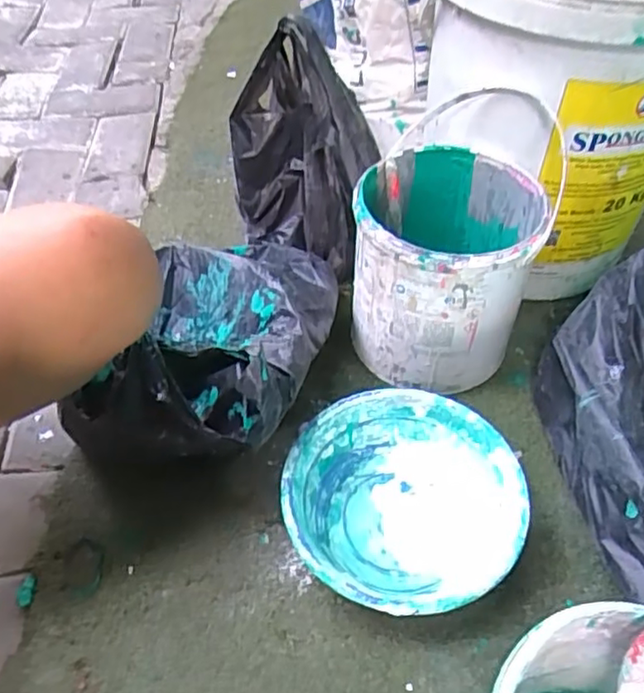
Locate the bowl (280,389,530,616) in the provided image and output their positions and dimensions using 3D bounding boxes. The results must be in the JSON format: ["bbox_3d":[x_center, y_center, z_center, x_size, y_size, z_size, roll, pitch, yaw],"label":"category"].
[{"bbox_3d":[0.066,0.136,0.557,0.198,0.072,0.185,0,47,0],"label":"bowl"}]

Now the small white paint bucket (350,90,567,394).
[{"bbox_3d":[0.123,-0.088,0.654,0.164,0.198,0.180,0,47,0],"label":"small white paint bucket"}]

